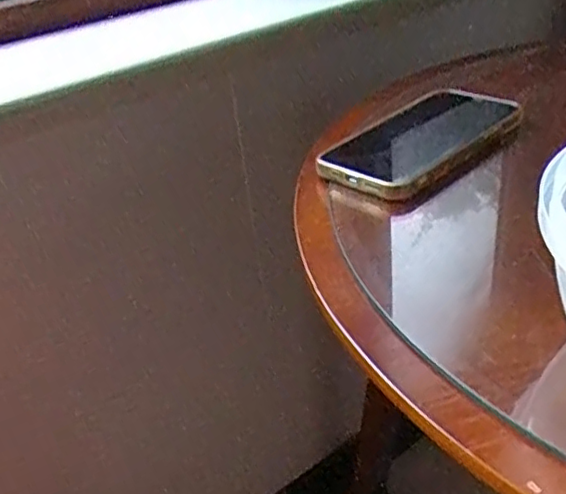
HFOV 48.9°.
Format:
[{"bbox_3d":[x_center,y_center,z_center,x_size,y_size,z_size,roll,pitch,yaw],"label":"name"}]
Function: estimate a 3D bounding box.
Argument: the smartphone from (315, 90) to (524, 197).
[{"bbox_3d":[0.091,-0.073,0.418,0.141,0.016,0.075,-30,40,-32],"label":"smartphone"}]

